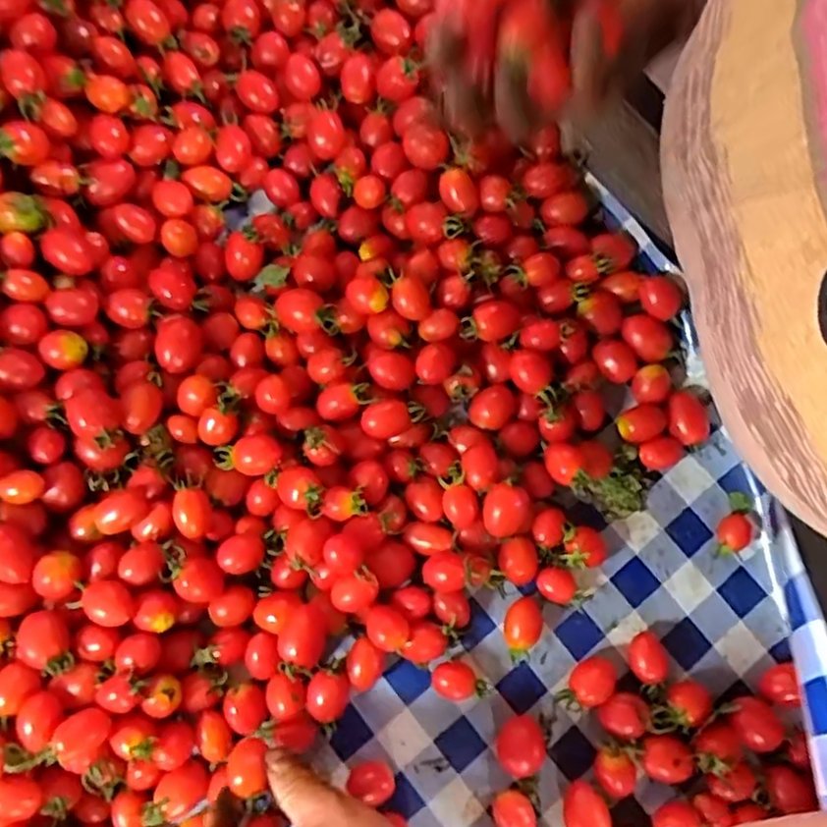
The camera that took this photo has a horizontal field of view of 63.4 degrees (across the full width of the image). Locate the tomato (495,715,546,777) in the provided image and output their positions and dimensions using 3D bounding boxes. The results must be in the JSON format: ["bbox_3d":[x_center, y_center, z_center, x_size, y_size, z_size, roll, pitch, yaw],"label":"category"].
[{"bbox_3d":[0.063,0.196,0.395,0.029,0.019,0.027,0,75,1],"label":"tomato"}]

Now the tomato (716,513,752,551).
[{"bbox_3d":[0.204,0.075,0.426,0.017,0.014,0.023,4,75,2],"label":"tomato"}]

